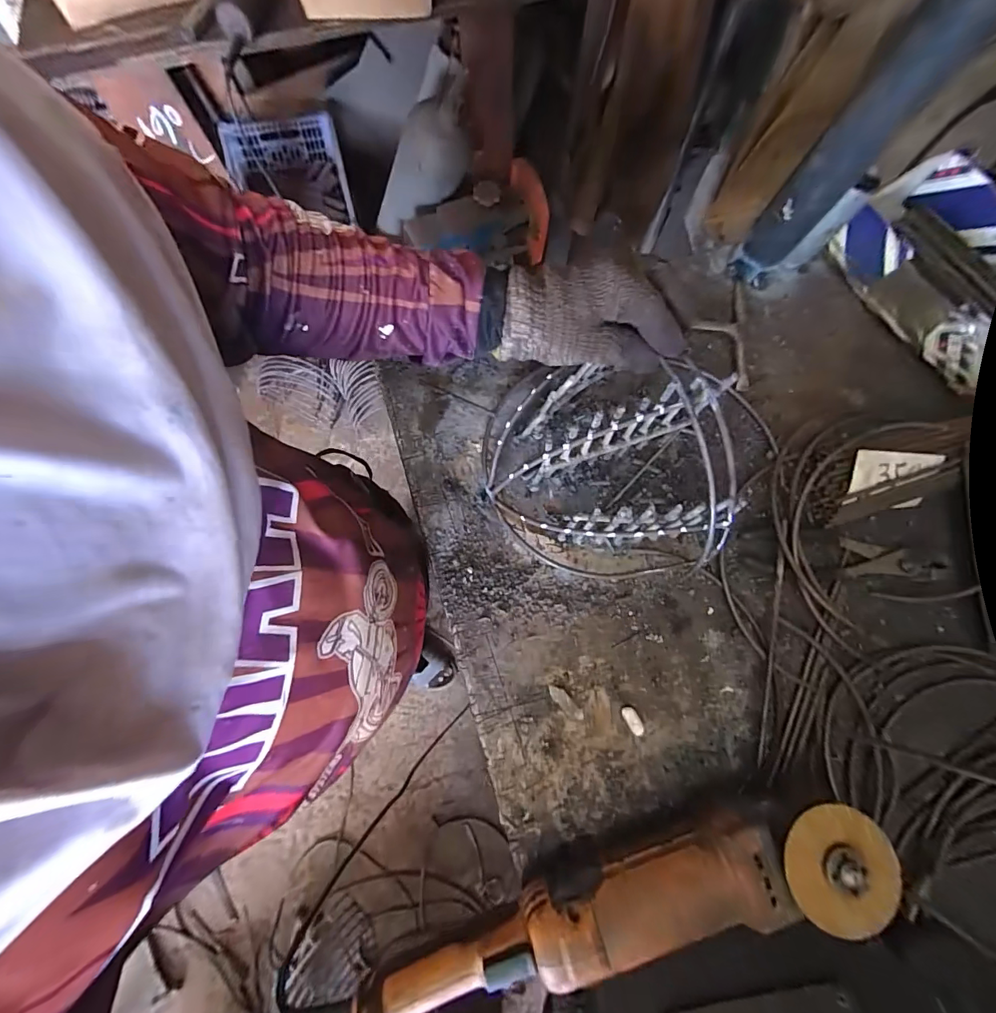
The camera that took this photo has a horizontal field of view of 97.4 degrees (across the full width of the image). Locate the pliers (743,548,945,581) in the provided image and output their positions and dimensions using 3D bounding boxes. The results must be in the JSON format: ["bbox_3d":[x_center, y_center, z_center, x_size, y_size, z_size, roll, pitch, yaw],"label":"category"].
[{"bbox_3d":[0.334,0.047,0.422,0.189,0.013,0.045,2,76,0],"label":"pliers"}]

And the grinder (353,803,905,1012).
[{"bbox_3d":[0.083,0.290,0.325,0.377,0.085,0.071,-13,76,-3],"label":"grinder"}]

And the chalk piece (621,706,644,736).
[{"bbox_3d":[0.119,0.190,0.388,0.012,0.012,0.023,-29,76,-6],"label":"chalk piece"}]

